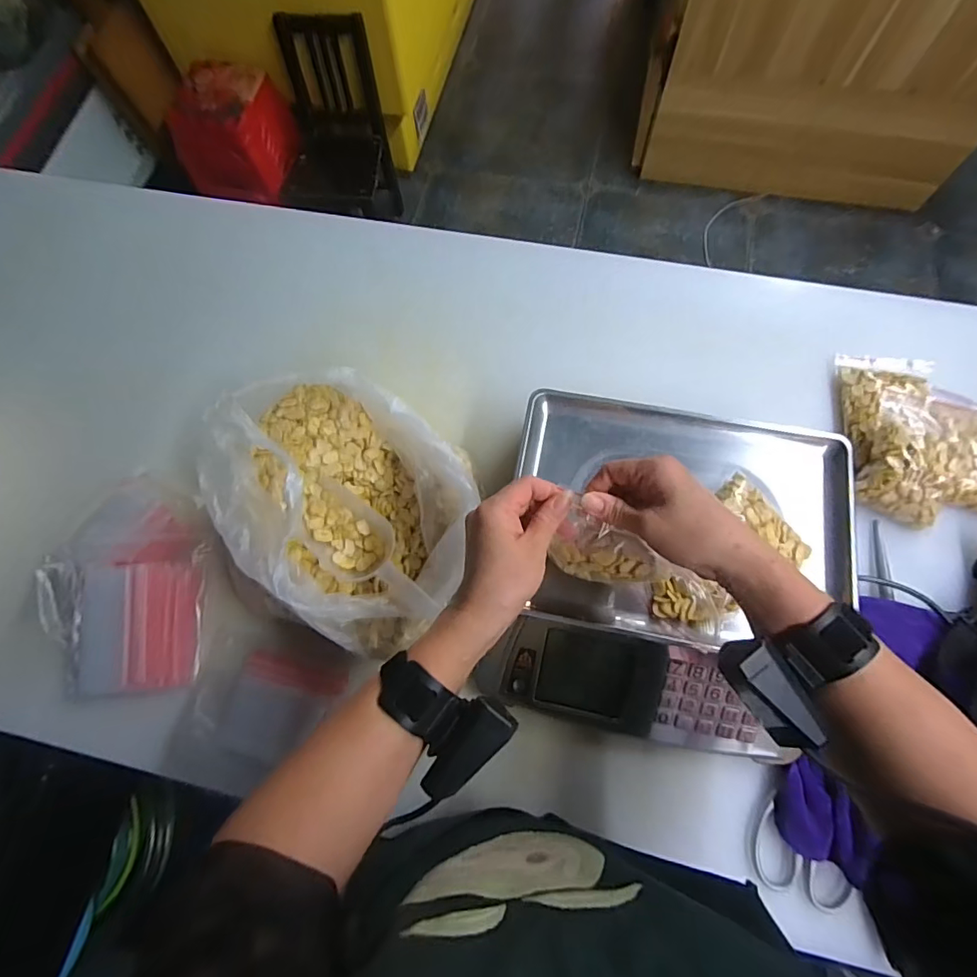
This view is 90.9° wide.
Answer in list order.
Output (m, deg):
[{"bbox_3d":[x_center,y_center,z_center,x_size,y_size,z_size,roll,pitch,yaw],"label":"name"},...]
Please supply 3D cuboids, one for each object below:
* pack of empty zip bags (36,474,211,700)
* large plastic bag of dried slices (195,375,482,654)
[{"bbox_3d":[-0.434,0.113,0.580,0.173,0.023,0.249,-4,74,-6],"label":"pack of empty zip bags"},{"bbox_3d":[-0.157,0.003,0.516,0.293,0.130,0.218,43,79,14],"label":"large plastic bag of dried slices"}]

